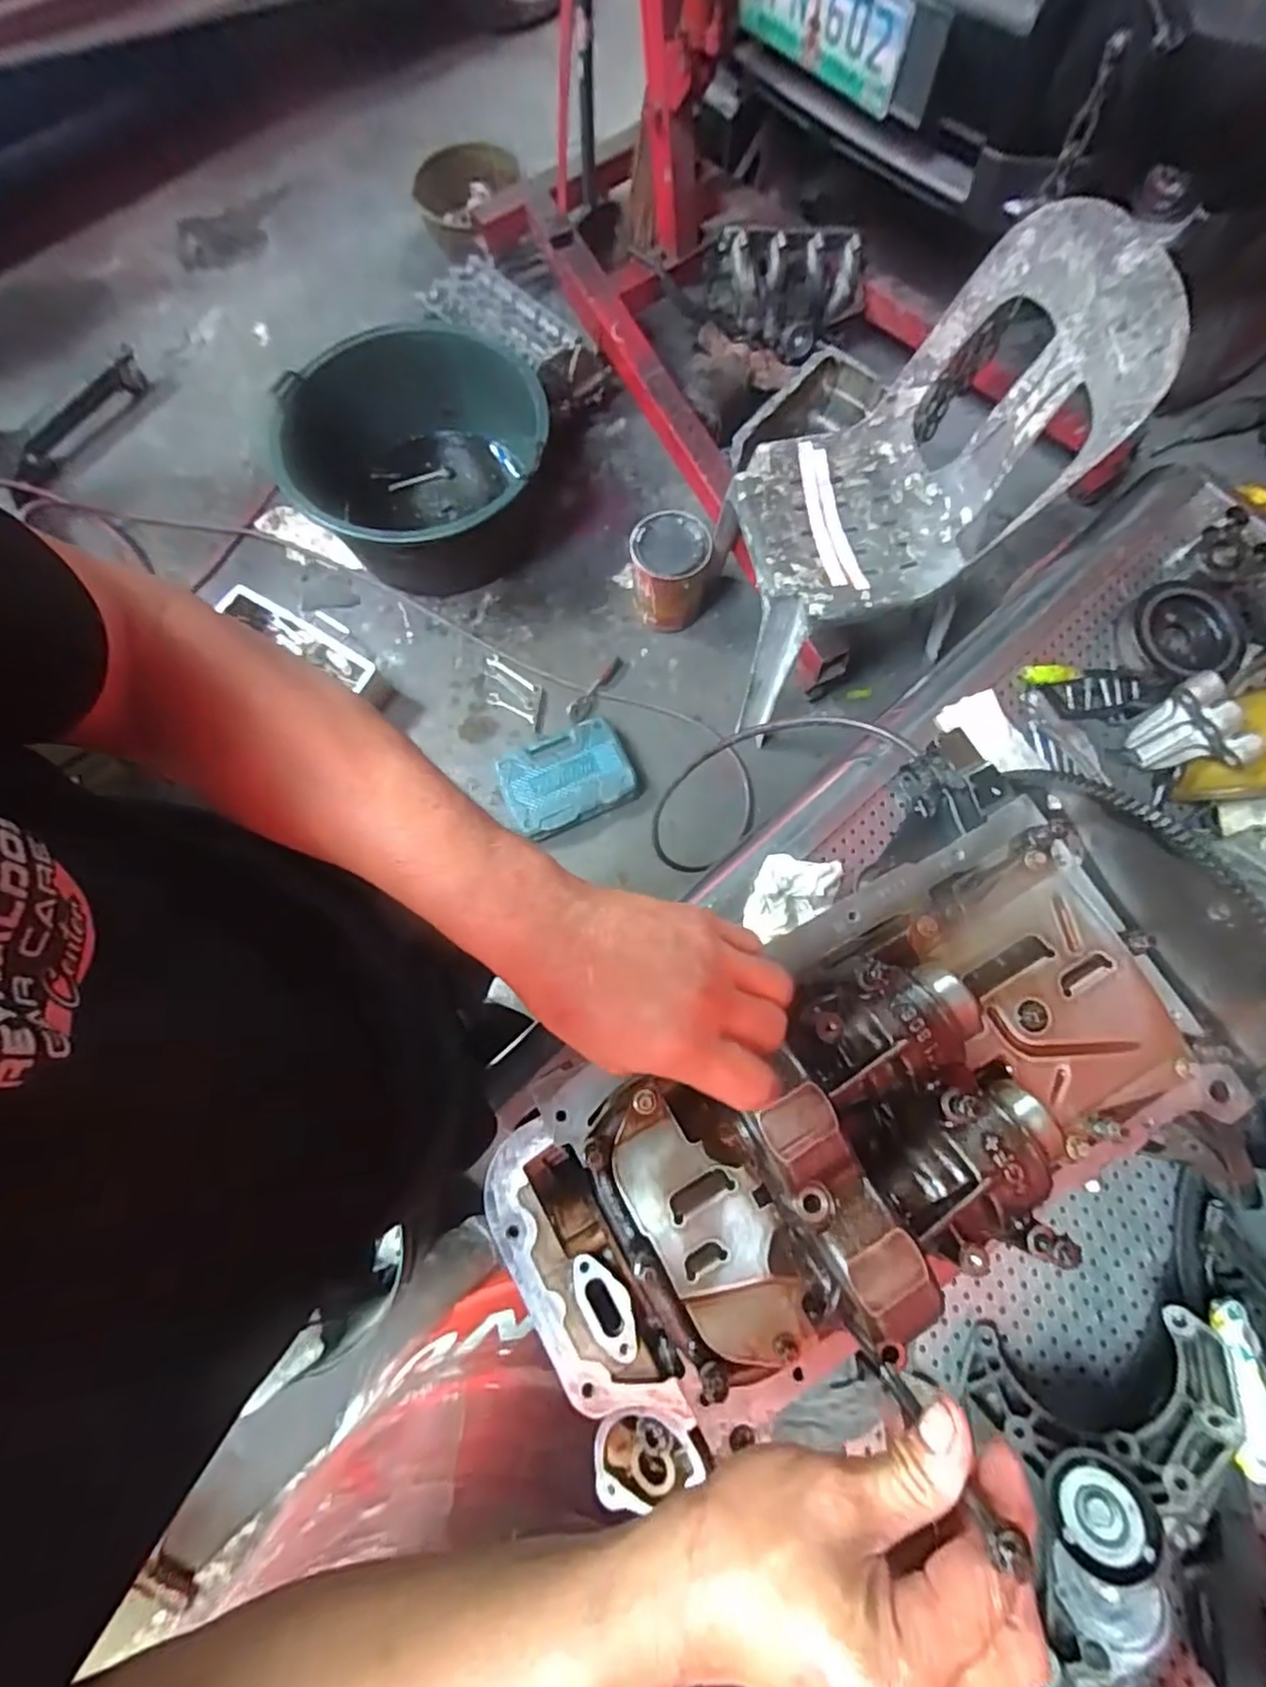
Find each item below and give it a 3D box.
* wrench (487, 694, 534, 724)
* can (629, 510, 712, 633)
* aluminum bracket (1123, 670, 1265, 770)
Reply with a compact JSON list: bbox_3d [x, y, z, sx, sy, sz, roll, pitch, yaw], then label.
[{"bbox_3d":[-0.282,-0.314,1.539,0.122,0.011,0.028,27,77,7],"label":"wrench"},{"bbox_3d":[0.080,-0.599,1.488,0.165,0.212,0.154,-6,75,-1],"label":"can"},{"bbox_3d":[0.583,-0.115,0.693,0.095,0.098,0.052,49,44,7],"label":"aluminum bracket"}]

